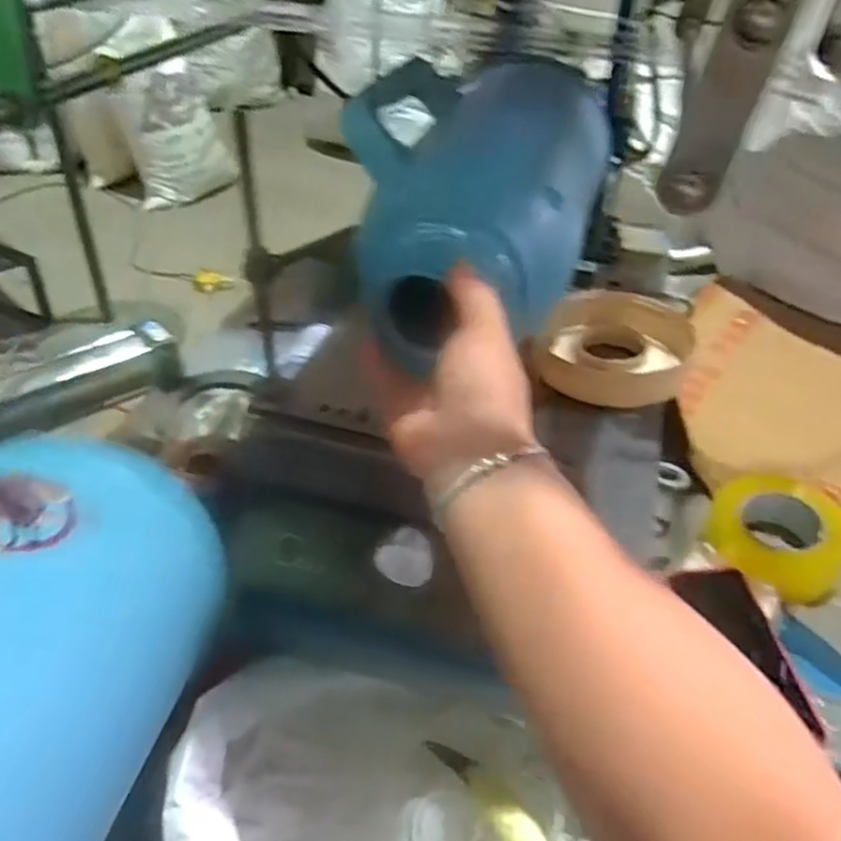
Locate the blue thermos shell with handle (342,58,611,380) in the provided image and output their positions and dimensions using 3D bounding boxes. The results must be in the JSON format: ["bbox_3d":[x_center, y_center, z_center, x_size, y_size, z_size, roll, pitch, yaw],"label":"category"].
[{"bbox_3d":[0.030,-0.161,0.528,0.174,0.110,0.288,28,60,-7],"label":"blue thermos shell with handle"}]

